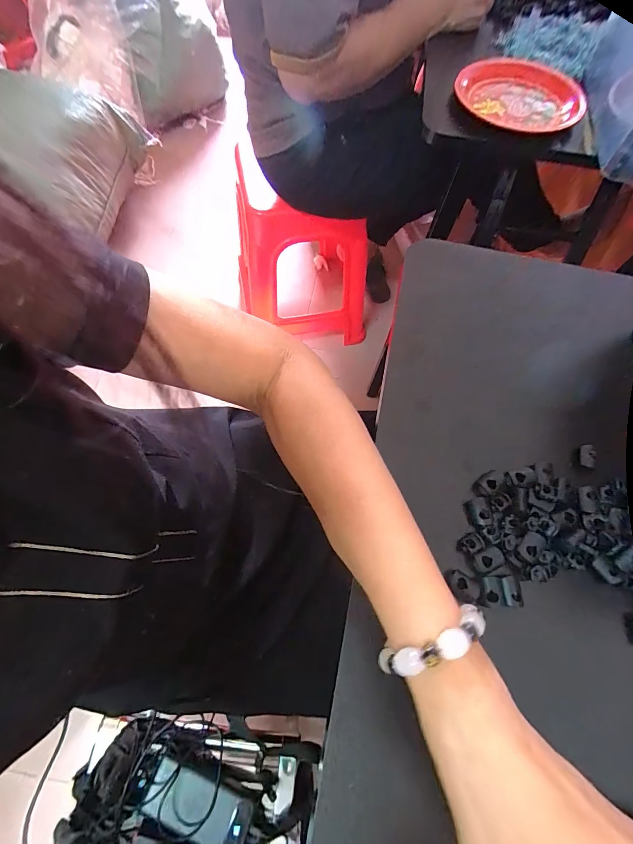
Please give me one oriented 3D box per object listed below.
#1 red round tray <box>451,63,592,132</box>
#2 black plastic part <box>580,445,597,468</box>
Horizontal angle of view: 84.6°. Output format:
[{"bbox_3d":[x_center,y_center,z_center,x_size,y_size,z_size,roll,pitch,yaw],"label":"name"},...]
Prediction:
[{"bbox_3d":[0.276,-0.460,0.481,0.160,0.029,0.160,1,67,-1],"label":"red round tray"},{"bbox_3d":[0.217,0.027,0.278,0.010,0.005,0.017,14,67,4],"label":"black plastic part"}]

